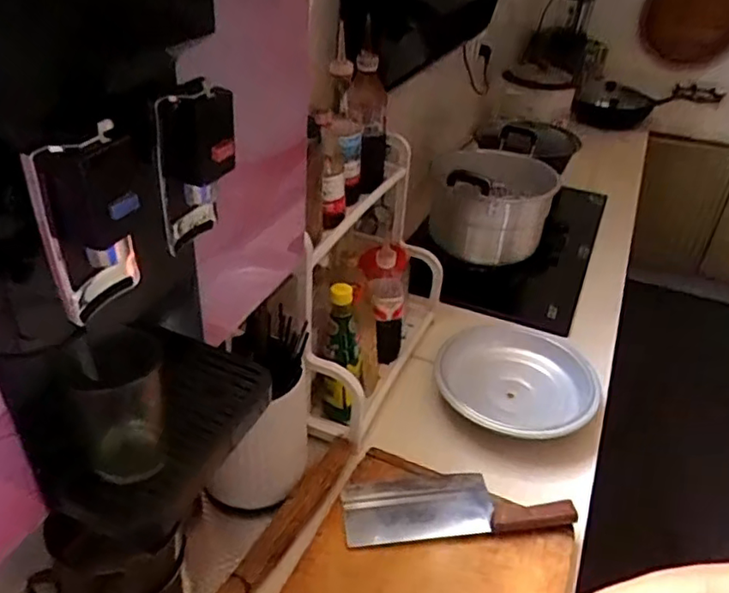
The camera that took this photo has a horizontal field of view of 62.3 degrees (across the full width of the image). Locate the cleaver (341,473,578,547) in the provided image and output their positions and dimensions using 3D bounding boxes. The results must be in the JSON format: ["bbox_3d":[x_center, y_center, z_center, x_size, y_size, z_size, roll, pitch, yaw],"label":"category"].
[{"bbox_3d":[0.127,0.287,0.842,0.307,0.019,0.098,-3,35,-5],"label":"cleaver"}]

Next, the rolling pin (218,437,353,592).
[{"bbox_3d":[-0.114,0.318,0.808,0.045,0.045,0.389,18,39,23],"label":"rolling pin"}]

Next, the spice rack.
[{"bbox_3d":[0.018,0.002,1.002,0.119,0.368,0.434,14,38,19],"label":"spice rack"}]

